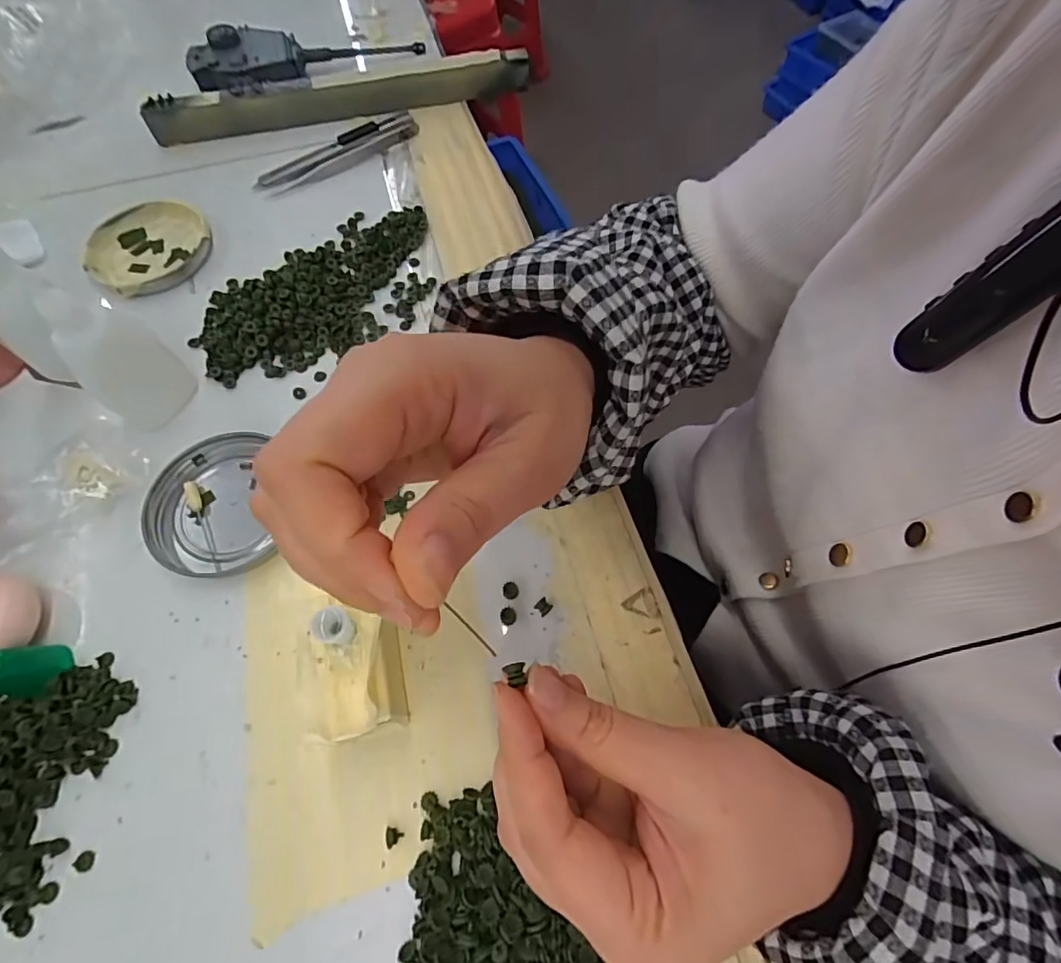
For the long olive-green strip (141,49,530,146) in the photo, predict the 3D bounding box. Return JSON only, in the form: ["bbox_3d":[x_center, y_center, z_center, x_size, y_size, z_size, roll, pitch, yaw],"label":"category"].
[{"bbox_3d":[-0.147,-0.302,0.412,0.290,0.030,0.016,-10,64,-3],"label":"long olive-green strip"}]

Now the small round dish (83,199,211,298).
[{"bbox_3d":[-0.263,-0.160,0.359,0.075,0.009,0.078,0,64,0],"label":"small round dish"}]

